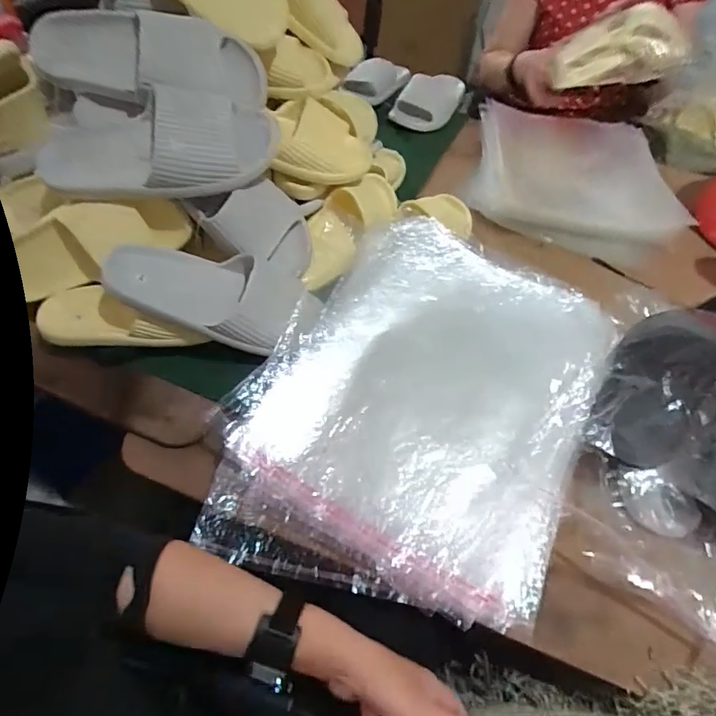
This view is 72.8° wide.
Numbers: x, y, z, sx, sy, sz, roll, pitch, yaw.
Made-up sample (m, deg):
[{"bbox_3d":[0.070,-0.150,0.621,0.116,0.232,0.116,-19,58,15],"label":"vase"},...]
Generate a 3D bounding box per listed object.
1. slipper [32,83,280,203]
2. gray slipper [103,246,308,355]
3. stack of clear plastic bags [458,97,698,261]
[{"bbox_3d":[-0.243,-0.257,0.588,0.284,0.065,0.118,-2,76,3],"label":"slipper"},{"bbox_3d":[-0.173,-0.086,0.595,0.241,0.075,0.116,12,52,-12],"label":"gray slipper"},{"bbox_3d":[0.408,-0.365,0.935,0.360,0.072,0.423,14,53,7],"label":"stack of clear plastic bags"}]

